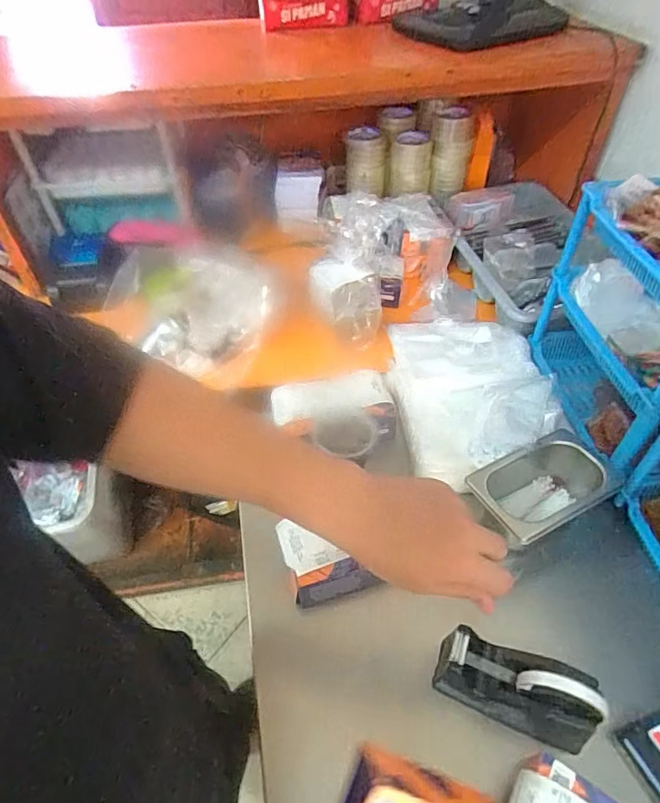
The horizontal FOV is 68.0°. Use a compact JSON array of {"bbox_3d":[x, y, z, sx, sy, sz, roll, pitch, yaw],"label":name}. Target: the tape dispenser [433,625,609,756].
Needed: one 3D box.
[{"bbox_3d":[0.197,0.300,0.517,0.161,0.115,0.058,16,50,16],"label":"tape dispenser"}]

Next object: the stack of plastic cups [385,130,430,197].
[{"bbox_3d":[0.191,-0.578,1.171,0.096,0.116,0.101,3,48,5],"label":"stack of plastic cups"}]

